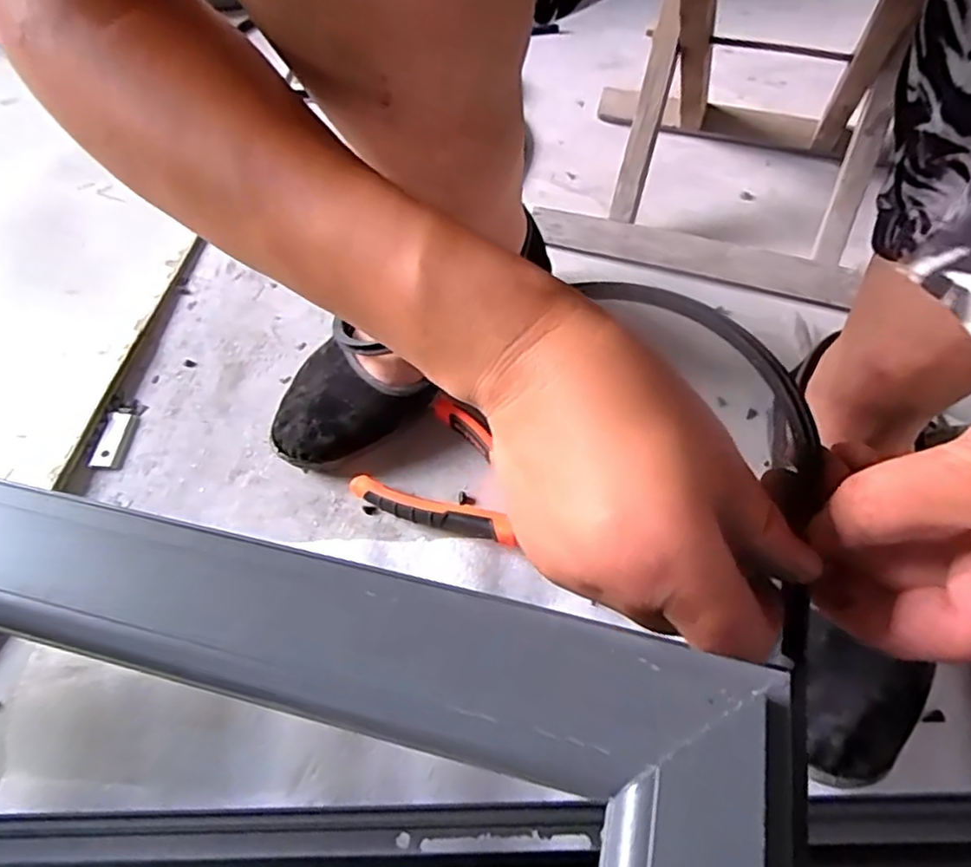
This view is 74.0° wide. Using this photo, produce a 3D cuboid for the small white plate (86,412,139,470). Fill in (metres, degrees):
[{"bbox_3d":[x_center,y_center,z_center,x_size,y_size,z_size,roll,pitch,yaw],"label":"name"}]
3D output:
[{"bbox_3d":[-0.271,0.004,0.468,0.022,0.005,0.047,-2,54,1],"label":"small white plate"}]

